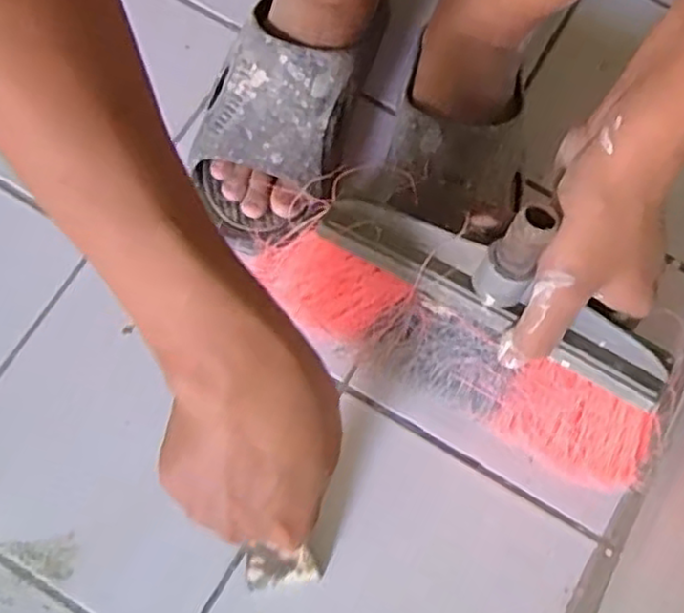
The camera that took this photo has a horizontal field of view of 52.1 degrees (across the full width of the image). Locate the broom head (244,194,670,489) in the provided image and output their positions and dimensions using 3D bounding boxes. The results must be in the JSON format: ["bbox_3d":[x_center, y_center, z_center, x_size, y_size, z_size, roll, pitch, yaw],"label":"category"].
[{"bbox_3d":[0.083,-0.006,0.417,0.258,0.177,0.065,29,52,6],"label":"broom head"}]

